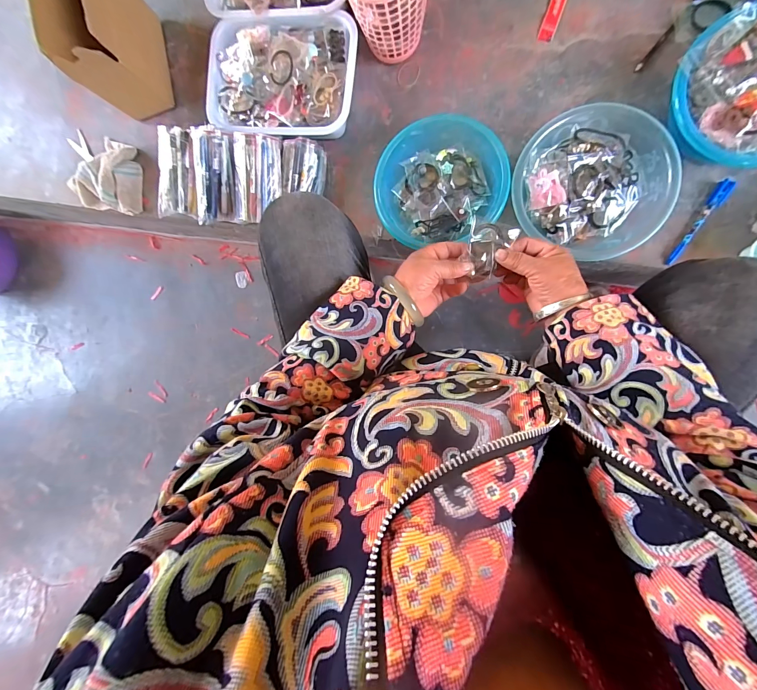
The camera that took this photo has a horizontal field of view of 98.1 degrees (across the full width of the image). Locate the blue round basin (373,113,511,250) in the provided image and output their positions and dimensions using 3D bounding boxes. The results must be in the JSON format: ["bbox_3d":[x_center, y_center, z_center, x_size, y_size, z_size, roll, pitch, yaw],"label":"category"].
[{"bbox_3d":[0.108,-0.288,0.597,0.223,0.077,0.207,-10,91,9],"label":"blue round basin"}]

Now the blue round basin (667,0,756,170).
[{"bbox_3d":[0.559,-0.382,0.503,0.214,0.089,0.209,0,93,9],"label":"blue round basin"}]

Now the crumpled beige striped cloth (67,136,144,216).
[{"bbox_3d":[-0.600,-0.384,0.730,0.156,0.059,0.160,13,95,8],"label":"crumpled beige striped cloth"}]

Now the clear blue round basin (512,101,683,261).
[{"bbox_3d":[0.355,-0.274,0.558,0.238,0.069,0.216,21,96,7],"label":"clear blue round basin"}]

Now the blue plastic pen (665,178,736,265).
[{"bbox_3d":[0.545,-0.205,0.556,0.022,0.015,0.153,32,97,6],"label":"blue plastic pen"}]

